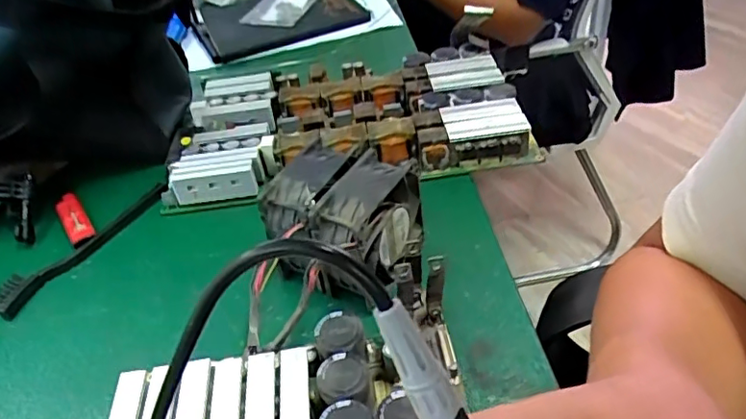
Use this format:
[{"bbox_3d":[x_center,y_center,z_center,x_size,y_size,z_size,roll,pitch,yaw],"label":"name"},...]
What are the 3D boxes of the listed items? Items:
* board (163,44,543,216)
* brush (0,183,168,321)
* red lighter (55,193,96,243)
[{"bbox_3d":[-0.015,-0.090,0.568,0.347,0.046,0.181,-8,39,-1],"label":"board"},{"bbox_3d":[-0.236,0.030,0.480,0.027,0.014,0.162,22,48,32],"label":"brush"},{"bbox_3d":[-0.266,0.008,0.513,0.021,0.014,0.072,-29,44,-24],"label":"red lighter"}]

